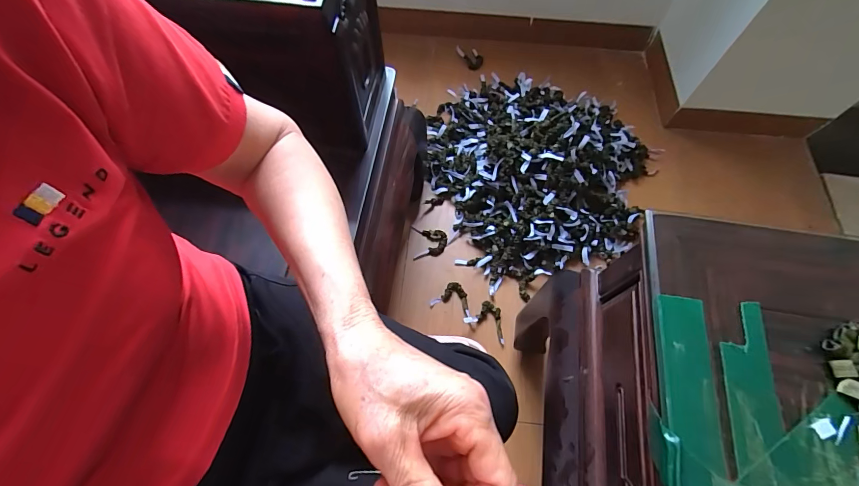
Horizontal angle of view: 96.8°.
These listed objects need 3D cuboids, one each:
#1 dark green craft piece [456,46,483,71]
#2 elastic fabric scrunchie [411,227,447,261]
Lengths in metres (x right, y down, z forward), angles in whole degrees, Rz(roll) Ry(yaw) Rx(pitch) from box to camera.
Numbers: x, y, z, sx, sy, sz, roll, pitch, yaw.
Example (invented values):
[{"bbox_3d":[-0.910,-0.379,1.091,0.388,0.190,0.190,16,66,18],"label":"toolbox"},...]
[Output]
[{"bbox_3d":[0.137,-0.651,1.334,0.106,0.047,0.041,32,69,-3],"label":"dark green craft piece"},{"bbox_3d":[0.001,-0.003,1.051,0.093,0.029,0.089,-4,66,-2],"label":"elastic fabric scrunchie"}]

